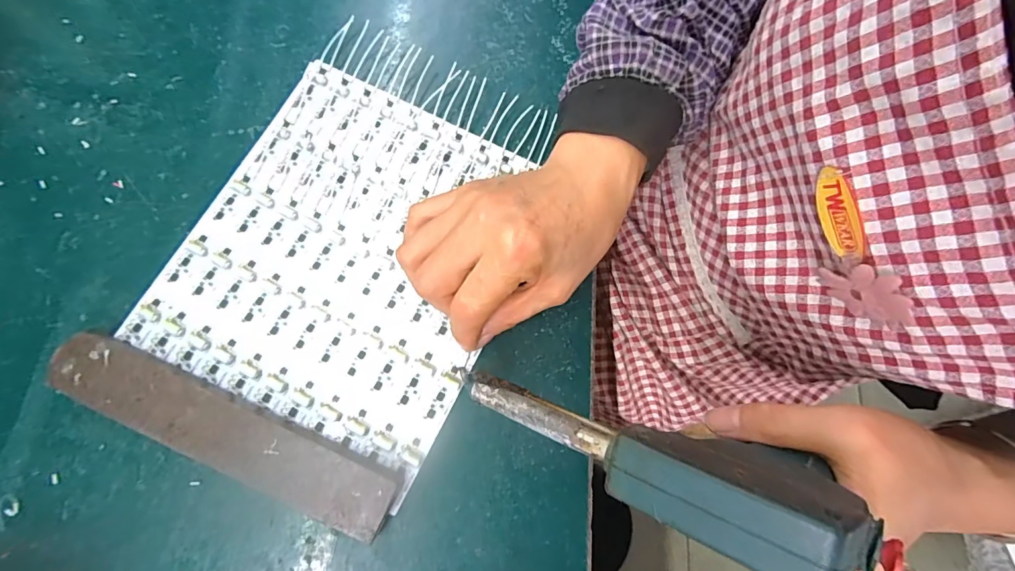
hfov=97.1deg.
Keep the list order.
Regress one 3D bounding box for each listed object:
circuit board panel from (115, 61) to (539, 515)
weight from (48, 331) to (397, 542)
[{"bbox_3d":[-0.096,-0.023,0.285,0.191,0.004,0.213,26,77,5],"label":"circuit board panel"},{"bbox_3d":[-0.155,0.080,0.249,0.198,0.018,0.034,24,77,4],"label":"weight"}]

